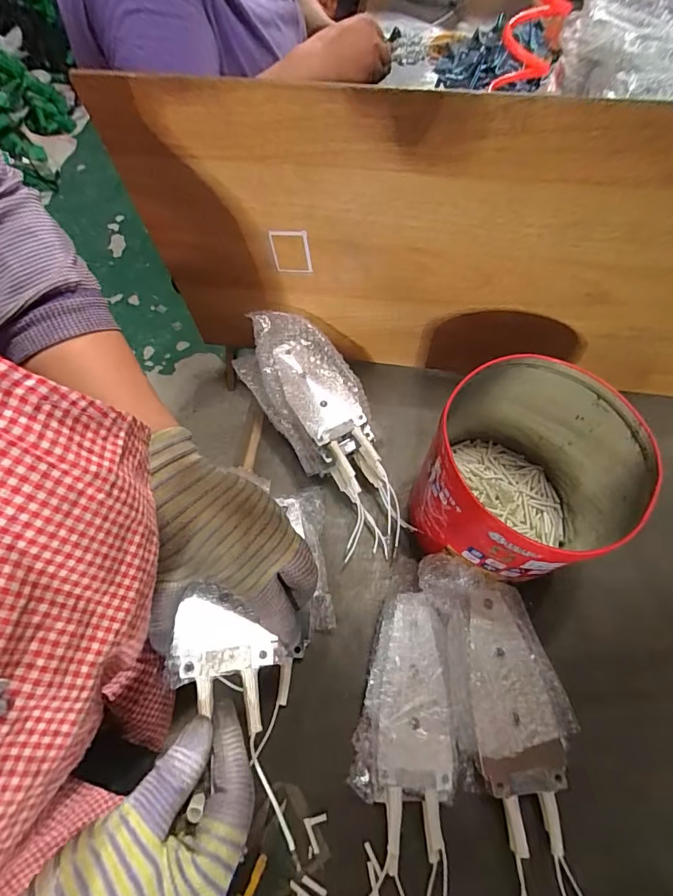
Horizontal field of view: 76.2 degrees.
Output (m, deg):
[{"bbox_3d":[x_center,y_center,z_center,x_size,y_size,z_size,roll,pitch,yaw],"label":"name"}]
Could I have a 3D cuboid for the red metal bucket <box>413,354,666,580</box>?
[{"bbox_3d":[0.150,0.030,0.366,0.144,0.151,0.165,24,66,13],"label":"red metal bucket"}]

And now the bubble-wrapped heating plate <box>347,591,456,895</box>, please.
[{"bbox_3d":[0.052,0.233,0.327,0.076,0.048,0.240,5,63,4],"label":"bubble-wrapped heating plate"}]

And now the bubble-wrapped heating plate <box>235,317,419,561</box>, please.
[{"bbox_3d":[-0.010,-0.020,0.444,0.088,0.058,0.258,-29,82,-13],"label":"bubble-wrapped heating plate"}]

